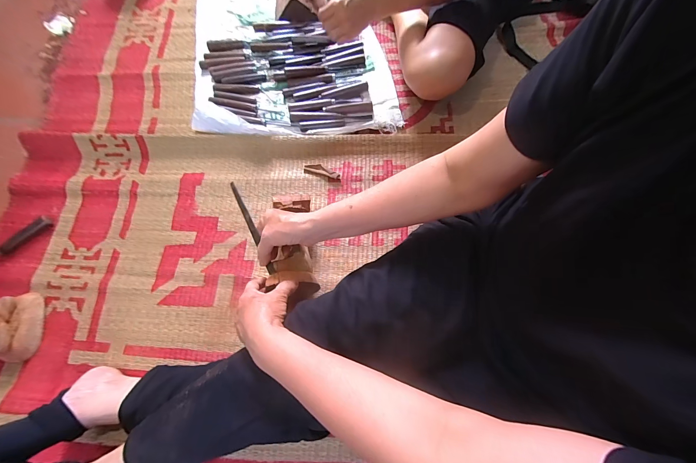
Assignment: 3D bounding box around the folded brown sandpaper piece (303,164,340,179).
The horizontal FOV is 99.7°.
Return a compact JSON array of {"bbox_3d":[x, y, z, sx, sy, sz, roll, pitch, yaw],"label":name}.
[{"bbox_3d":[-0.057,-0.134,0.643,0.082,0.011,0.027,12,72,6],"label":"folded brown sandpaper piece"}]

